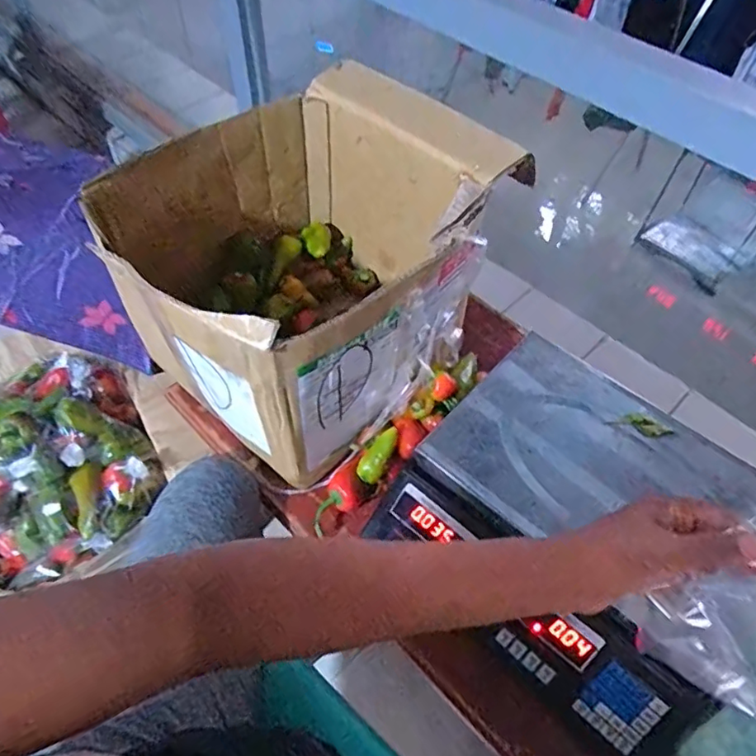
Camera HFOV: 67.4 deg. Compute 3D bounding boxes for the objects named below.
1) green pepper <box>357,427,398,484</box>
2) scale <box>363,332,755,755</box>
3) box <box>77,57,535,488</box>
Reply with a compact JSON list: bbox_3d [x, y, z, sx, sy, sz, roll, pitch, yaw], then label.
[{"bbox_3d":[0.000,0.090,0.664,0.030,0.029,0.068,26,73,16],"label":"green pepper"},{"bbox_3d":[0.214,0.152,0.599,0.342,0.099,0.307,37,62,22],"label":"scale"},{"bbox_3d":[-0.076,-0.138,0.697,0.413,0.254,0.370,-29,61,-20],"label":"box"}]

